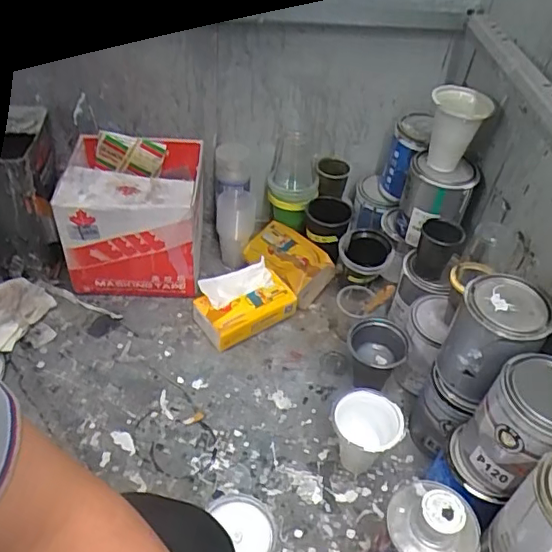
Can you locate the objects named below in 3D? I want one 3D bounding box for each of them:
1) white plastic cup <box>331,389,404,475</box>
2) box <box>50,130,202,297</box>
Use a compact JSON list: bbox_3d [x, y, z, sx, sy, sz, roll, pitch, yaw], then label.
[{"bbox_3d":[0.119,0.225,0.773,0.084,0.117,0.079,3,45,-3],"label":"white plastic cup"},{"bbox_3d":[-0.250,-0.106,1.008,0.225,0.198,0.234,0,45,-6],"label":"box"}]

